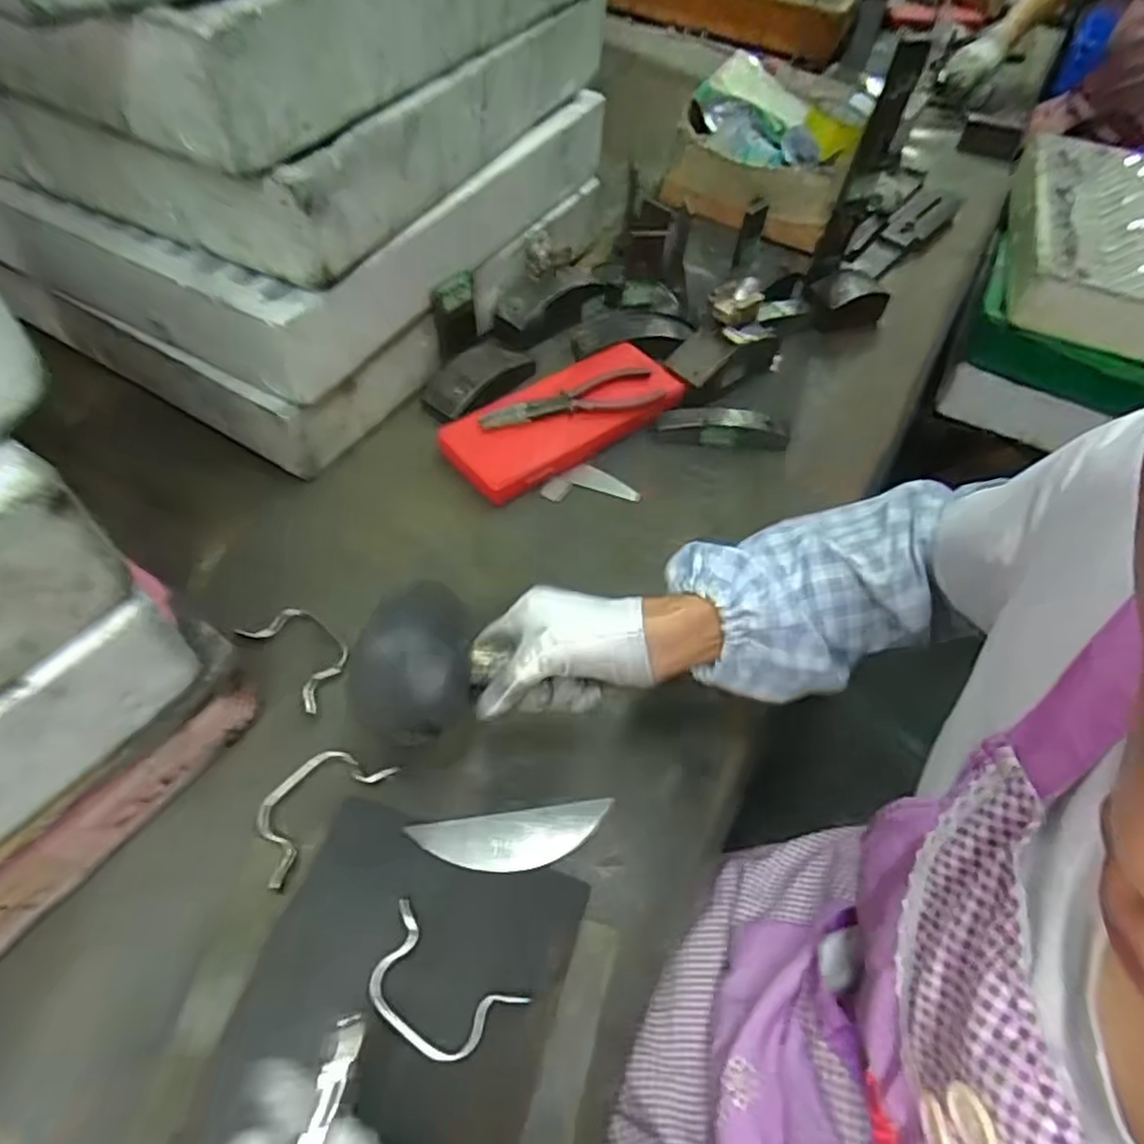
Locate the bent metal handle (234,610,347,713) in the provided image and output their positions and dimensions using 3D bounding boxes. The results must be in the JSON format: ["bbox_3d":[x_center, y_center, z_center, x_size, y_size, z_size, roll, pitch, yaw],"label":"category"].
[{"bbox_3d":[-0.210,0.061,0.535,0.095,0.020,0.054,40,61,21],"label":"bent metal handle"}]

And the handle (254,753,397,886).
[{"bbox_3d":[-0.177,0.155,0.468,0.054,0.018,0.102,35,59,19],"label":"handle"}]

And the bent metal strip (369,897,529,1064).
[{"bbox_3d":[-0.081,0.245,0.402,0.093,0.015,0.053,31,58,17],"label":"bent metal strip"}]

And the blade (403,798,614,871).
[{"bbox_3d":[-0.039,0.183,0.469,0.135,0.010,0.039,-7,55,-9],"label":"blade"}]

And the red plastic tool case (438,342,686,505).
[{"bbox_3d":[-0.004,-0.157,0.699,0.255,0.040,0.109,-35,64,-26],"label":"red plastic tool case"}]

